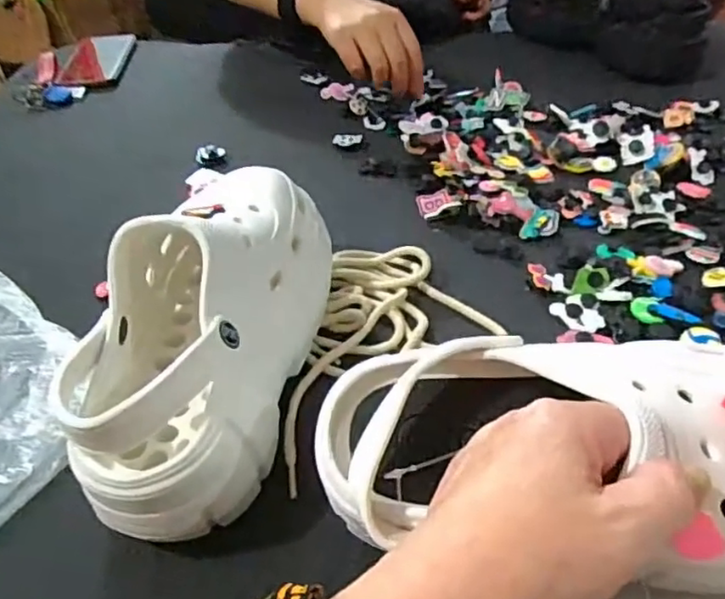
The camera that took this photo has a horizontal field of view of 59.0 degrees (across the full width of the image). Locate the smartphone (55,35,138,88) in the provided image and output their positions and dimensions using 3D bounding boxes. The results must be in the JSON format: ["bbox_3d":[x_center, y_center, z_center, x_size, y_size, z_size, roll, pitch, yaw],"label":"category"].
[{"bbox_3d":[-0.336,-0.304,0.810,0.079,0.012,0.147,-7,42,-4],"label":"smartphone"}]

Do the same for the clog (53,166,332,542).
[{"bbox_3d":[-0.094,0.013,0.377,0.109,0.105,0.233,6,43,10],"label":"clog"}]

